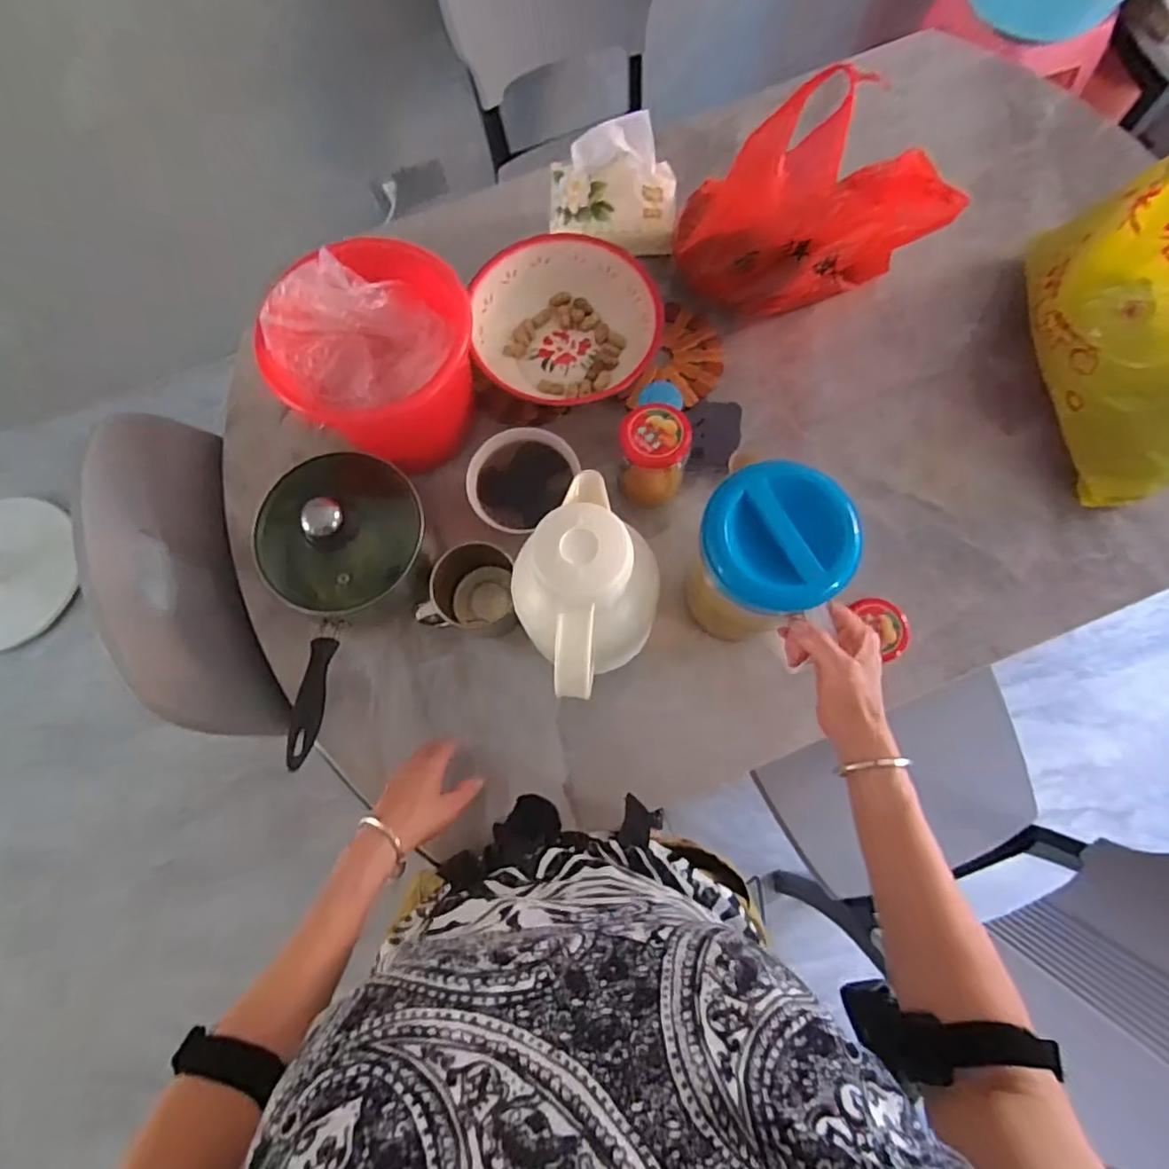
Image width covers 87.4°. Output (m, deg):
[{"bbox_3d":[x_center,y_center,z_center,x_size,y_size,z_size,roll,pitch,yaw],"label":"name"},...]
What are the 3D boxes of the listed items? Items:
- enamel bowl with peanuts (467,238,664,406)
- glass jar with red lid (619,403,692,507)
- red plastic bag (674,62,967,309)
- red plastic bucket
[{"bbox_3d":[-0.023,-0.320,0.750,0.218,0.066,0.206,-5,74,-2],"label":"enamel bowl with peanuts"},{"bbox_3d":[0.074,-0.139,0.679,0.074,0.107,0.077,0,74,-1],"label":"glass jar with red lid"},{"bbox_3d":[0.238,-0.407,0.678,0.252,0.223,0.180,15,75,3],"label":"red plastic bag"},{"bbox_3d":[-0.219,-0.234,0.670,0.185,0.186,0.182,0,74,-1],"label":"red plastic bucket"}]

